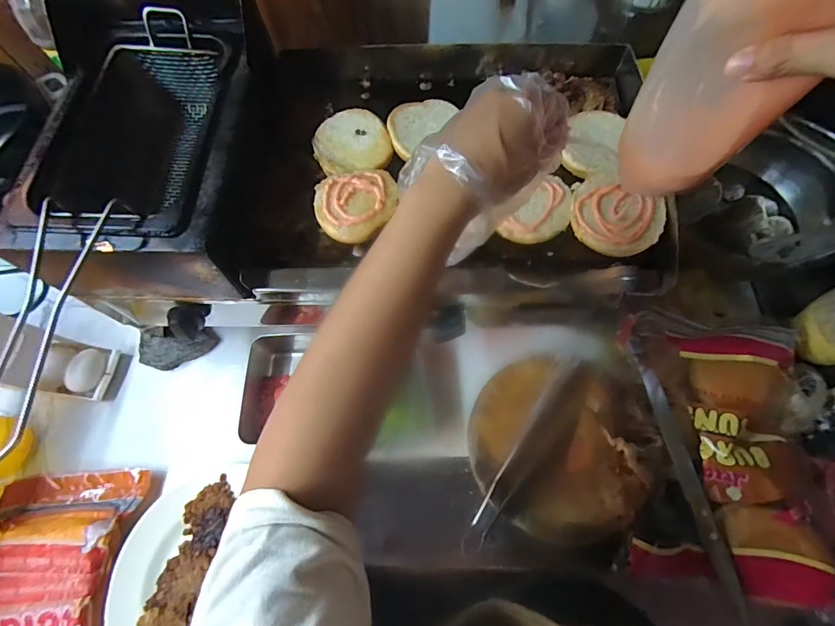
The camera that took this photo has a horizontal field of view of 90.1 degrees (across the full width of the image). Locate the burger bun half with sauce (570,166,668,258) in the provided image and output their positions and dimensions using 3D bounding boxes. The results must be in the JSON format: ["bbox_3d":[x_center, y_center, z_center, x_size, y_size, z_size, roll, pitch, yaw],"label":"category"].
[{"bbox_3d":[0.195,-0.099,0.411,0.090,0.017,0.082,-1,68,1],"label":"burger bun half with sauce"}]

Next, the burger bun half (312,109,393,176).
[{"bbox_3d":[-0.075,-0.194,0.479,0.084,0.017,0.085,-12,68,-3],"label":"burger bun half"}]

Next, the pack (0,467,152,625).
[{"bbox_3d":[-0.393,0.313,0.446,0.148,0.043,0.266,-3,67,0],"label":"pack"}]

